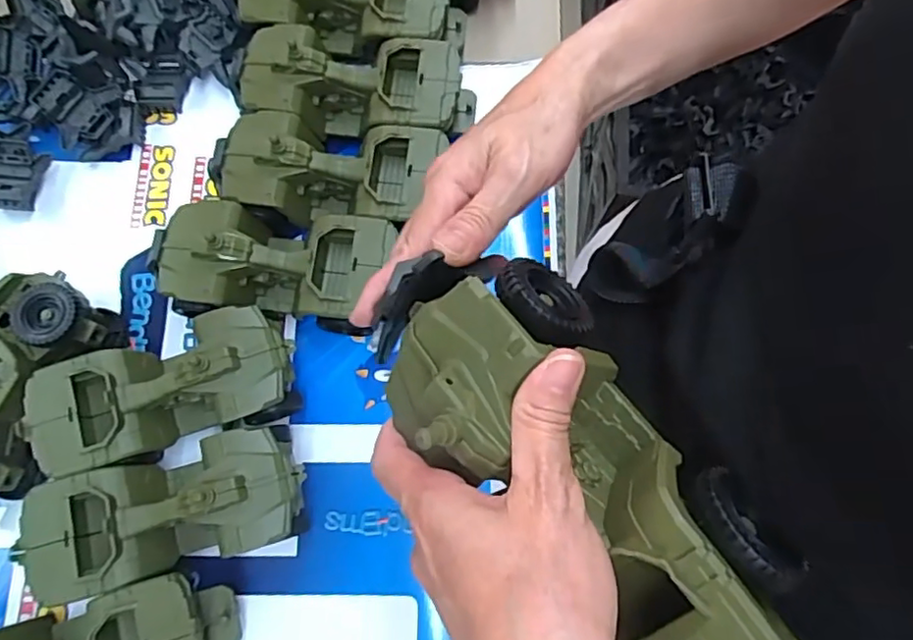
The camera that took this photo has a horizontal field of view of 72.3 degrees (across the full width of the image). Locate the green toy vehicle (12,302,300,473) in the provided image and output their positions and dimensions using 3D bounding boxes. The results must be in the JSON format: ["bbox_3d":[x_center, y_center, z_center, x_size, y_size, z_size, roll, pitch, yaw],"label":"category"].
[{"bbox_3d":[-0.207,0.054,0.459,0.178,0.080,0.082,-17,77,-5],"label":"green toy vehicle"}]

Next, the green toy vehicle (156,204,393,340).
[{"bbox_3d":[-0.135,-0.038,0.482,0.178,0.076,0.087,4,76,0],"label":"green toy vehicle"}]

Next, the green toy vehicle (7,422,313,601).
[{"bbox_3d":[-0.195,0.132,0.437,0.176,0.081,0.077,-15,77,-5],"label":"green toy vehicle"}]

